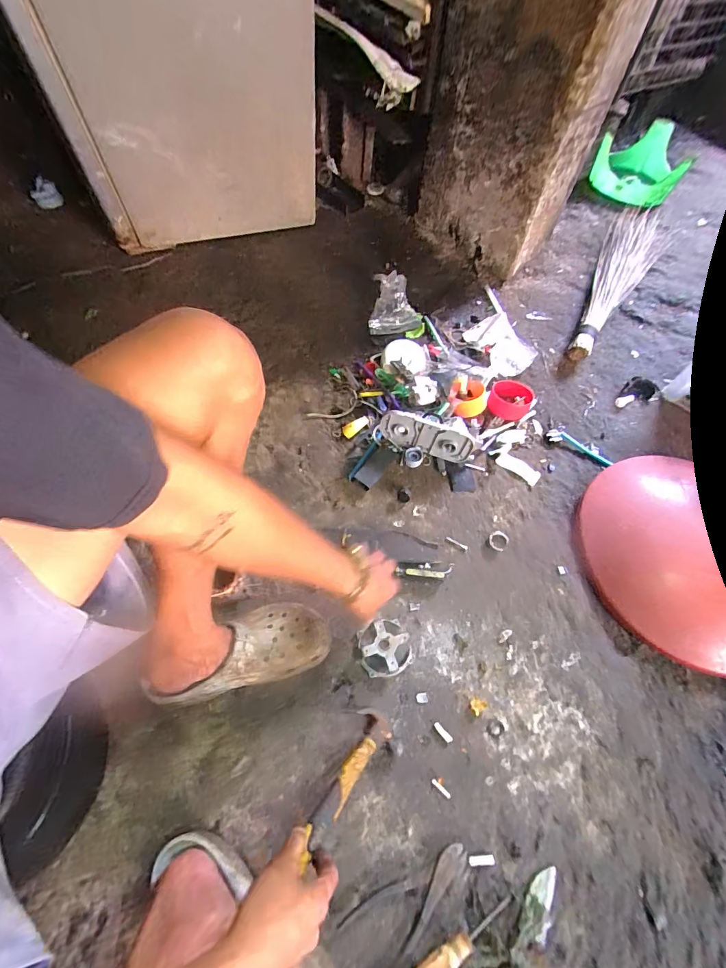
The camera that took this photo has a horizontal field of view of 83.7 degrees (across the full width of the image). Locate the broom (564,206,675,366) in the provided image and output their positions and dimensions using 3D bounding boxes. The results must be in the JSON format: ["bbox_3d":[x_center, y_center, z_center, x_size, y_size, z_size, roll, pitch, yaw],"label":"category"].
[{"bbox_3d":[0.639,-0.538,1.055,0.154,0.051,0.588,34,65,14],"label":"broom"}]

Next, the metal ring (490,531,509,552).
[{"bbox_3d":[0.253,0.106,0.755,0.034,0.004,0.038,32,65,13],"label":"metal ring"}]

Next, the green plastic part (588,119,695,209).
[{"bbox_3d":[0.814,-0.944,1.185,0.244,0.104,0.285,17,66,10],"label":"green plastic part"}]

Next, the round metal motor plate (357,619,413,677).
[{"bbox_3d":[0.035,0.264,0.654,0.082,0.032,0.083,1,62,-3],"label":"round metal motor plate"}]

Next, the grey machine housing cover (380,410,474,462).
[{"bbox_3d":[0.129,-0.101,0.823,0.188,0.091,0.053,13,61,6],"label":"grey machine housing cover"}]

